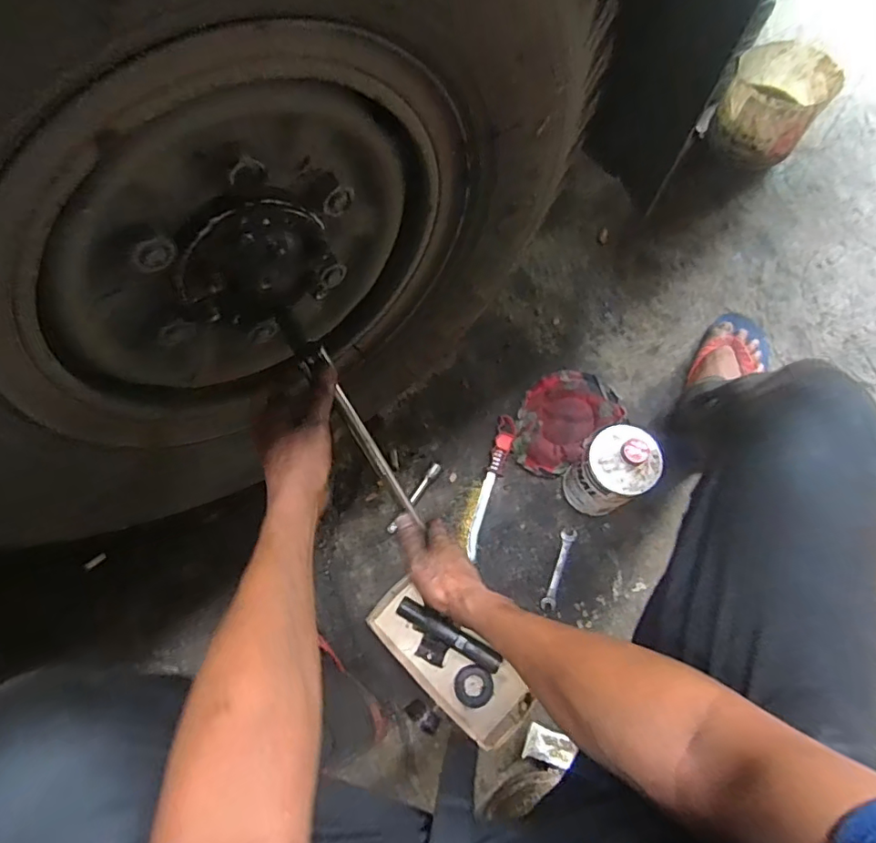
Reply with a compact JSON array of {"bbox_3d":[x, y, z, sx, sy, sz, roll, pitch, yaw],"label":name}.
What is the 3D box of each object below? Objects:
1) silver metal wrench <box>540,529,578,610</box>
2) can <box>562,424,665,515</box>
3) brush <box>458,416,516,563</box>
[{"bbox_3d":[0.177,0.215,0.785,0.023,0.008,0.118,21,74,6],"label":"silver metal wrench"},{"bbox_3d":[0.226,0.069,0.716,0.086,0.216,0.092,0,71,0],"label":"can"},{"bbox_3d":[0.074,0.092,0.817,0.041,0.015,0.219,18,72,6],"label":"brush"}]

